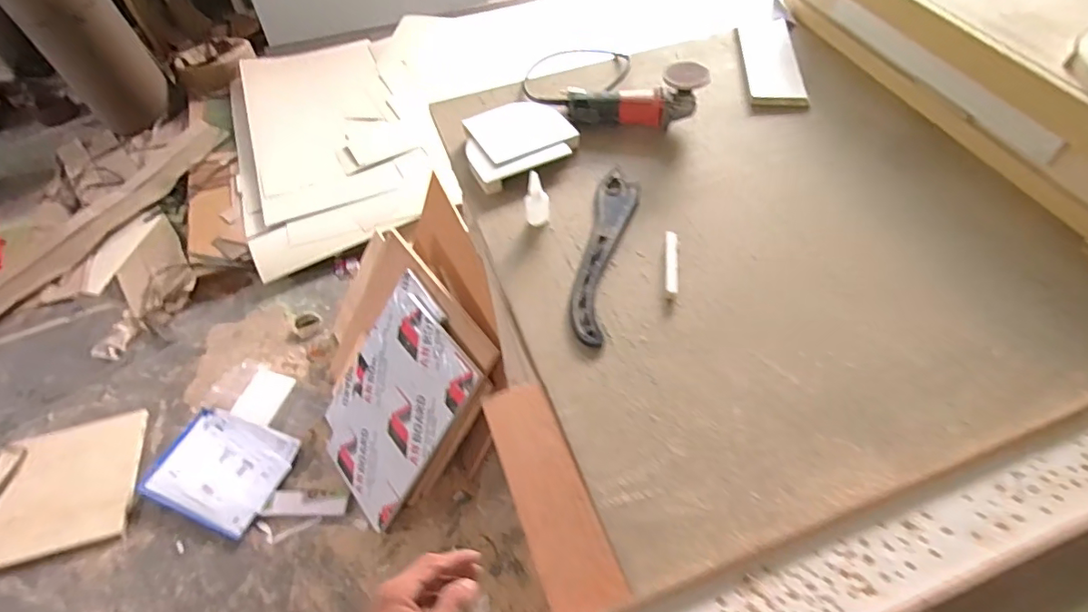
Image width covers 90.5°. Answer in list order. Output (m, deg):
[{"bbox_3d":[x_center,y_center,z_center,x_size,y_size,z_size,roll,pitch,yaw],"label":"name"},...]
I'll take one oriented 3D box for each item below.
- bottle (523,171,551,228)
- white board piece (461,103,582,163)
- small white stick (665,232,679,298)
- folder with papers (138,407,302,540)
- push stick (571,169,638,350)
[{"bbox_3d":[-0.012,-0.177,0.905,0.035,0.094,0.031,9,55,11],"label":"bottle"},{"bbox_3d":[-0.051,-0.353,1.063,0.179,0.010,0.173,-25,55,-15],"label":"white board piece"},{"bbox_3d":[0.202,-0.066,0.851,0.020,0.016,0.128,4,54,6],"label":"small white stick"},{"bbox_3d":[-0.909,0.453,1.518,0.352,0.024,0.283,19,63,12],"label":"folder with papers"},{"bbox_3d":[0.101,-0.091,0.887,0.070,0.011,0.363,9,55,10],"label":"push stick"}]

